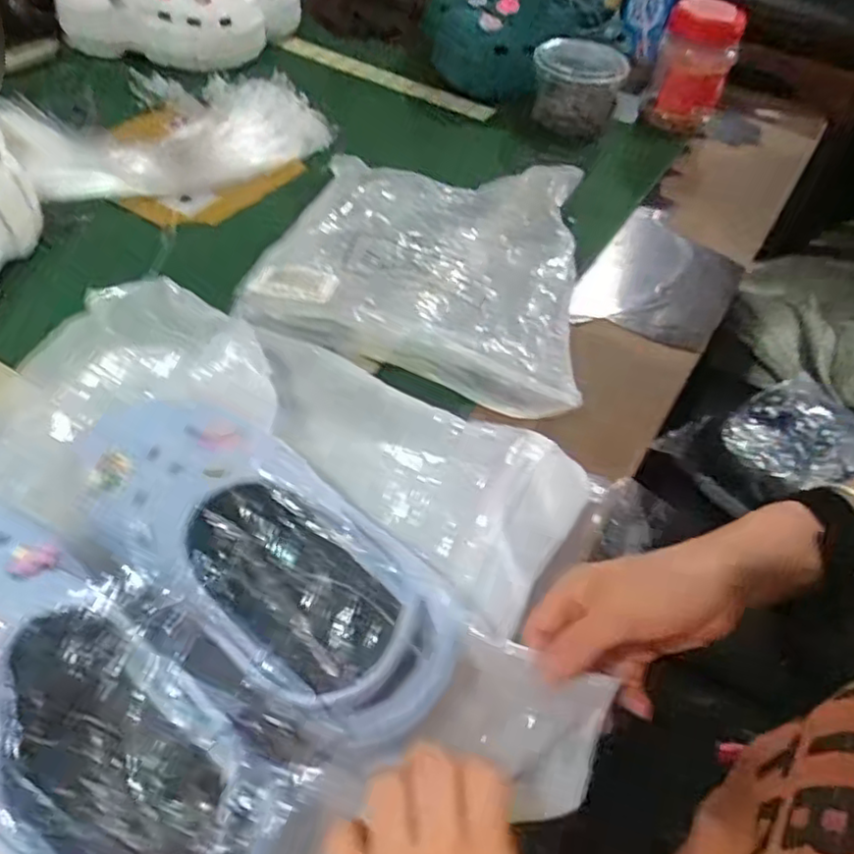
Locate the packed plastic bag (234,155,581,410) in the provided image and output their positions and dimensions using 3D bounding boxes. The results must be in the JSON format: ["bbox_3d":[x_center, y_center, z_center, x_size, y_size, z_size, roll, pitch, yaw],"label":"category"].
[{"bbox_3d":[0.007,-0.156,0.584,0.251,0.063,0.334,10,51,1],"label":"packed plastic bag"}]

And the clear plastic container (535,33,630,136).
[{"bbox_3d":[0.192,-0.434,0.846,0.114,0.087,0.096,11,51,3],"label":"clear plastic container"}]

